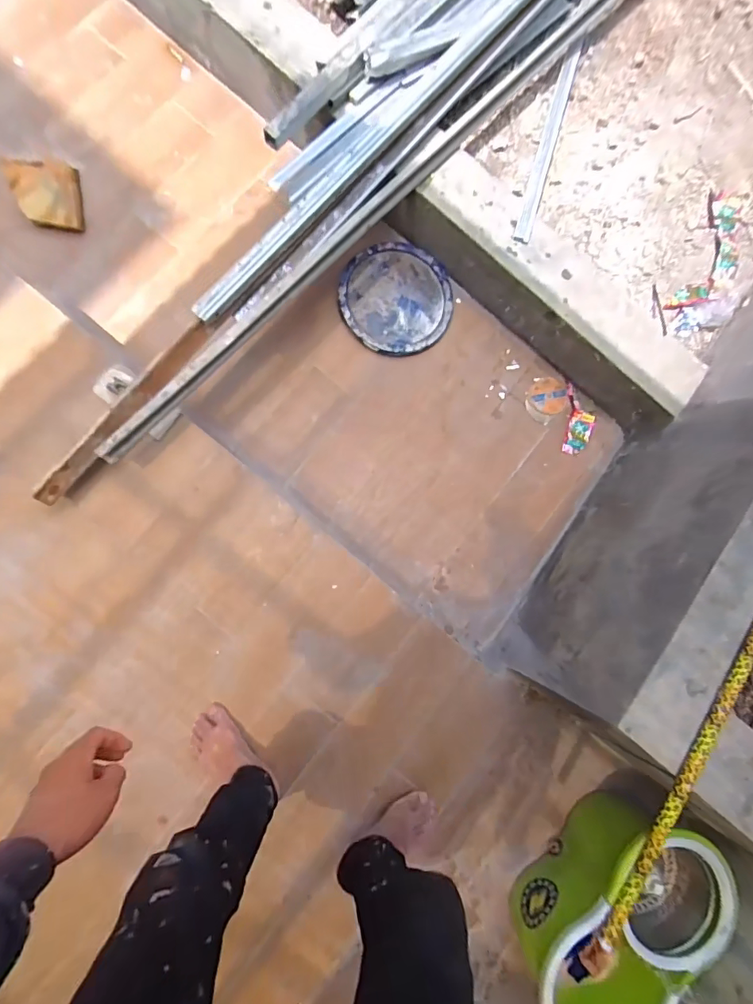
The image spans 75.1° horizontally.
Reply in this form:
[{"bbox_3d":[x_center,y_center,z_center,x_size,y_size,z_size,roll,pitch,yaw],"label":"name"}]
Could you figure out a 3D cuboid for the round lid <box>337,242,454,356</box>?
[{"bbox_3d":[0.054,-0.545,1.320,0.297,0.022,0.303,1,85,-9],"label":"round lid"}]

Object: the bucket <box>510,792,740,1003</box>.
[{"bbox_3d":[0.476,0.846,0.984,0.269,0.232,0.457,36,80,-4],"label":"bucket"}]

